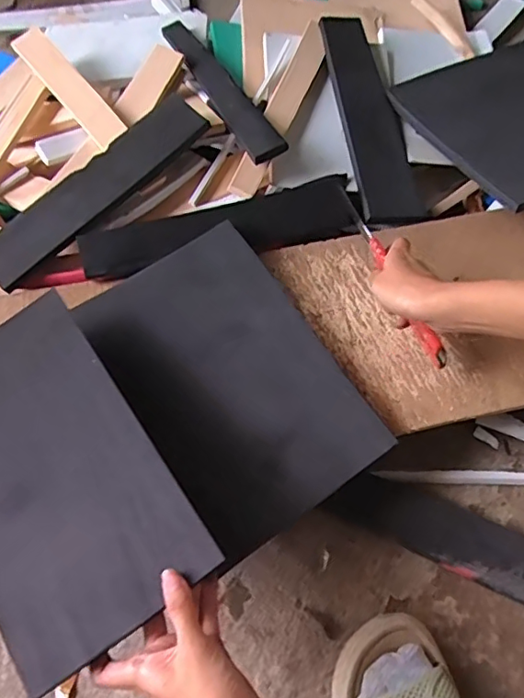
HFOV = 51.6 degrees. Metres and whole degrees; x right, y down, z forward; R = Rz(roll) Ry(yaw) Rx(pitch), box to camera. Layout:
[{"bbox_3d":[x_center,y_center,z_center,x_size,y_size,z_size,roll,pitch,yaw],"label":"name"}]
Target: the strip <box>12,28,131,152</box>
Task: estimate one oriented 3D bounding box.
[{"bbox_3d":[-0.233,-0.315,0.643,0.040,0.007,0.217,-43,72,6],"label":"strip"}]

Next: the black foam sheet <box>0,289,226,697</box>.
[{"bbox_3d":[-0.169,0.085,0.424,0.147,0.012,0.286,-35,64,-11],"label":"black foam sheet"}]

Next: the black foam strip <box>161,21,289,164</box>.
[{"bbox_3d":[-0.052,-0.315,0.643,0.042,0.014,0.276,-26,64,-10],"label":"black foam strip"}]

